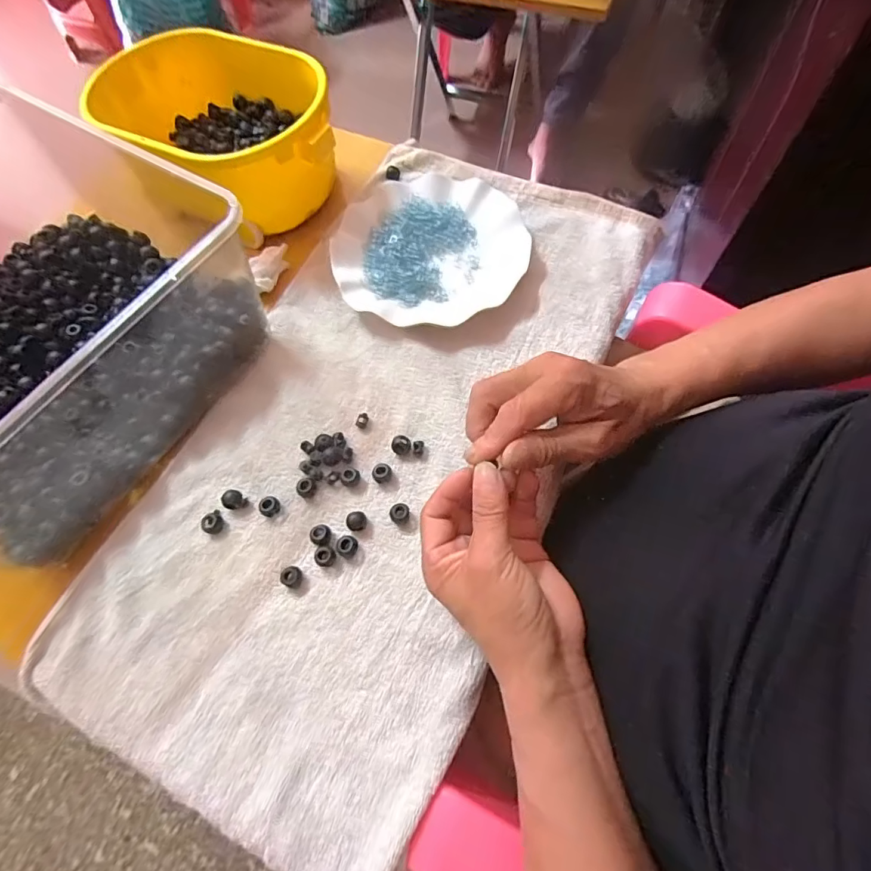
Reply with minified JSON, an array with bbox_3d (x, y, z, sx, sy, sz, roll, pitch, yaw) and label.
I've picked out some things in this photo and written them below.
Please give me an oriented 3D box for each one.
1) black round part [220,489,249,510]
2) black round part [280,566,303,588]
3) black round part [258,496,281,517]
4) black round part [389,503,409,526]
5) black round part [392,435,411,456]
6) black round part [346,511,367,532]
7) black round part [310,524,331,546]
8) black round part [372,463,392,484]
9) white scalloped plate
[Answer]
[{"bbox_3d":[-0.156,0.051,0.372,0.015,0.013,0.015,-1,66,2],"label":"black round part"},{"bbox_3d":[-0.106,0.103,0.350,0.014,0.009,0.014,-1,66,2],"label":"black round part"},{"bbox_3d":[-0.129,0.055,0.371,0.012,0.013,0.015,30,71,15],"label":"black round part"},{"bbox_3d":[-0.027,0.058,0.361,0.015,0.016,0.016,-1,66,2],"label":"black round part"},{"bbox_3d":[-0.027,0.008,0.387,0.015,0.011,0.013,-12,66,-2],"label":"black round part"},{"bbox_3d":[-0.060,0.065,0.363,0.015,0.011,0.013,-9,66,-1],"label":"black round part"},{"bbox_3d":[-0.086,0.075,0.360,0.015,0.013,0.015,-1,66,2],"label":"black round part"},{"bbox_3d":[-0.042,0.030,0.378,0.013,0.010,0.015,2,67,4],"label":"black round part"},{"bbox_3d":[-0.005,-0.178,0.463,0.180,0.021,0.172,-1,66,2],"label":"white scalloped plate"}]

